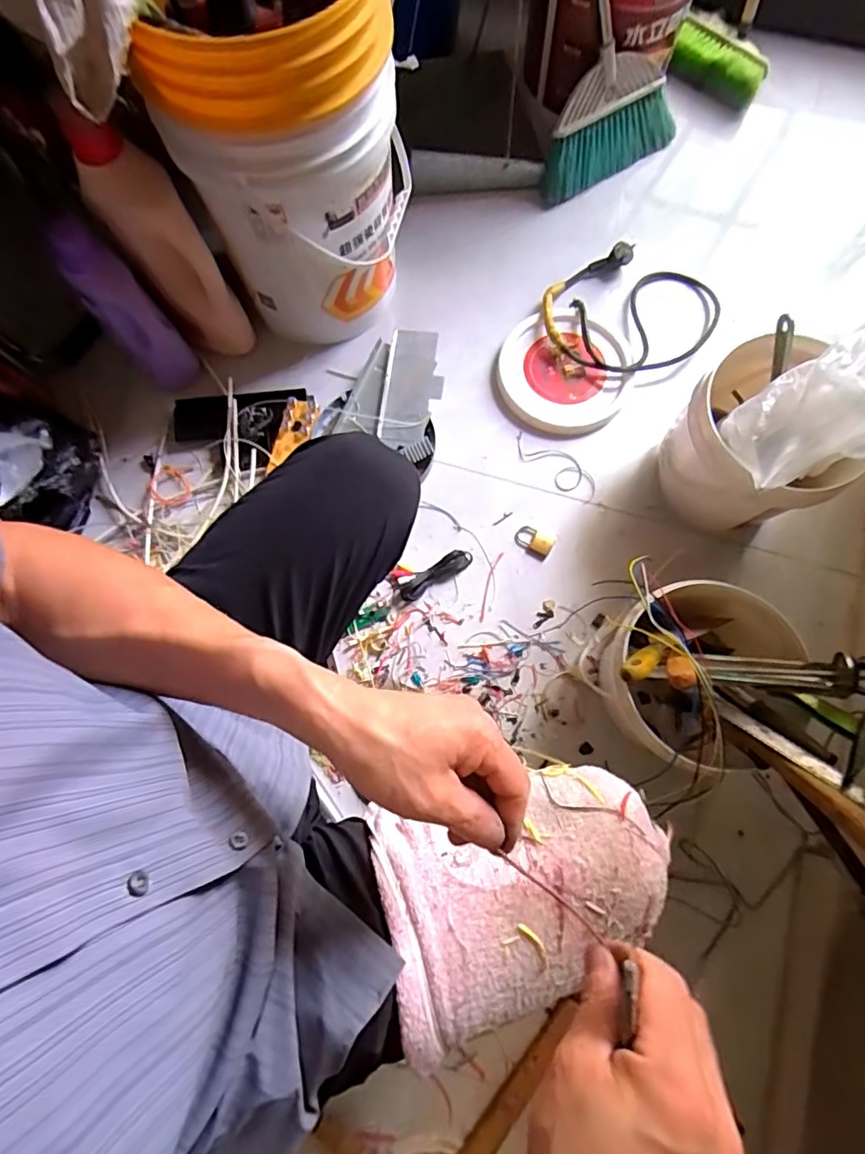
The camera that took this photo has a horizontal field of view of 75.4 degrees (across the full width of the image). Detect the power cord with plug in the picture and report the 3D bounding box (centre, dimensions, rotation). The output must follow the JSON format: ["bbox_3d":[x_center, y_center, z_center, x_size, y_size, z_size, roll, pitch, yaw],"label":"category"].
[{"bbox_3d":[0.345,-0.455,0.953,0.314,0.040,0.236,-10,76,-3],"label":"power cord with plug"}]

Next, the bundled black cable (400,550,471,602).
[{"bbox_3d":[0.005,-0.004,0.862,0.121,0.016,0.039,-27,77,-7],"label":"bundled black cable"}]

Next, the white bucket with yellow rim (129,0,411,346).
[{"bbox_3d":[-0.181,-0.585,0.770,0.277,0.464,0.285,0,75,2],"label":"white bucket with yellow rim"}]

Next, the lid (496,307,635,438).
[{"bbox_3d":[0.220,-0.347,0.943,0.211,0.028,0.223,0,75,0],"label":"lid"}]

